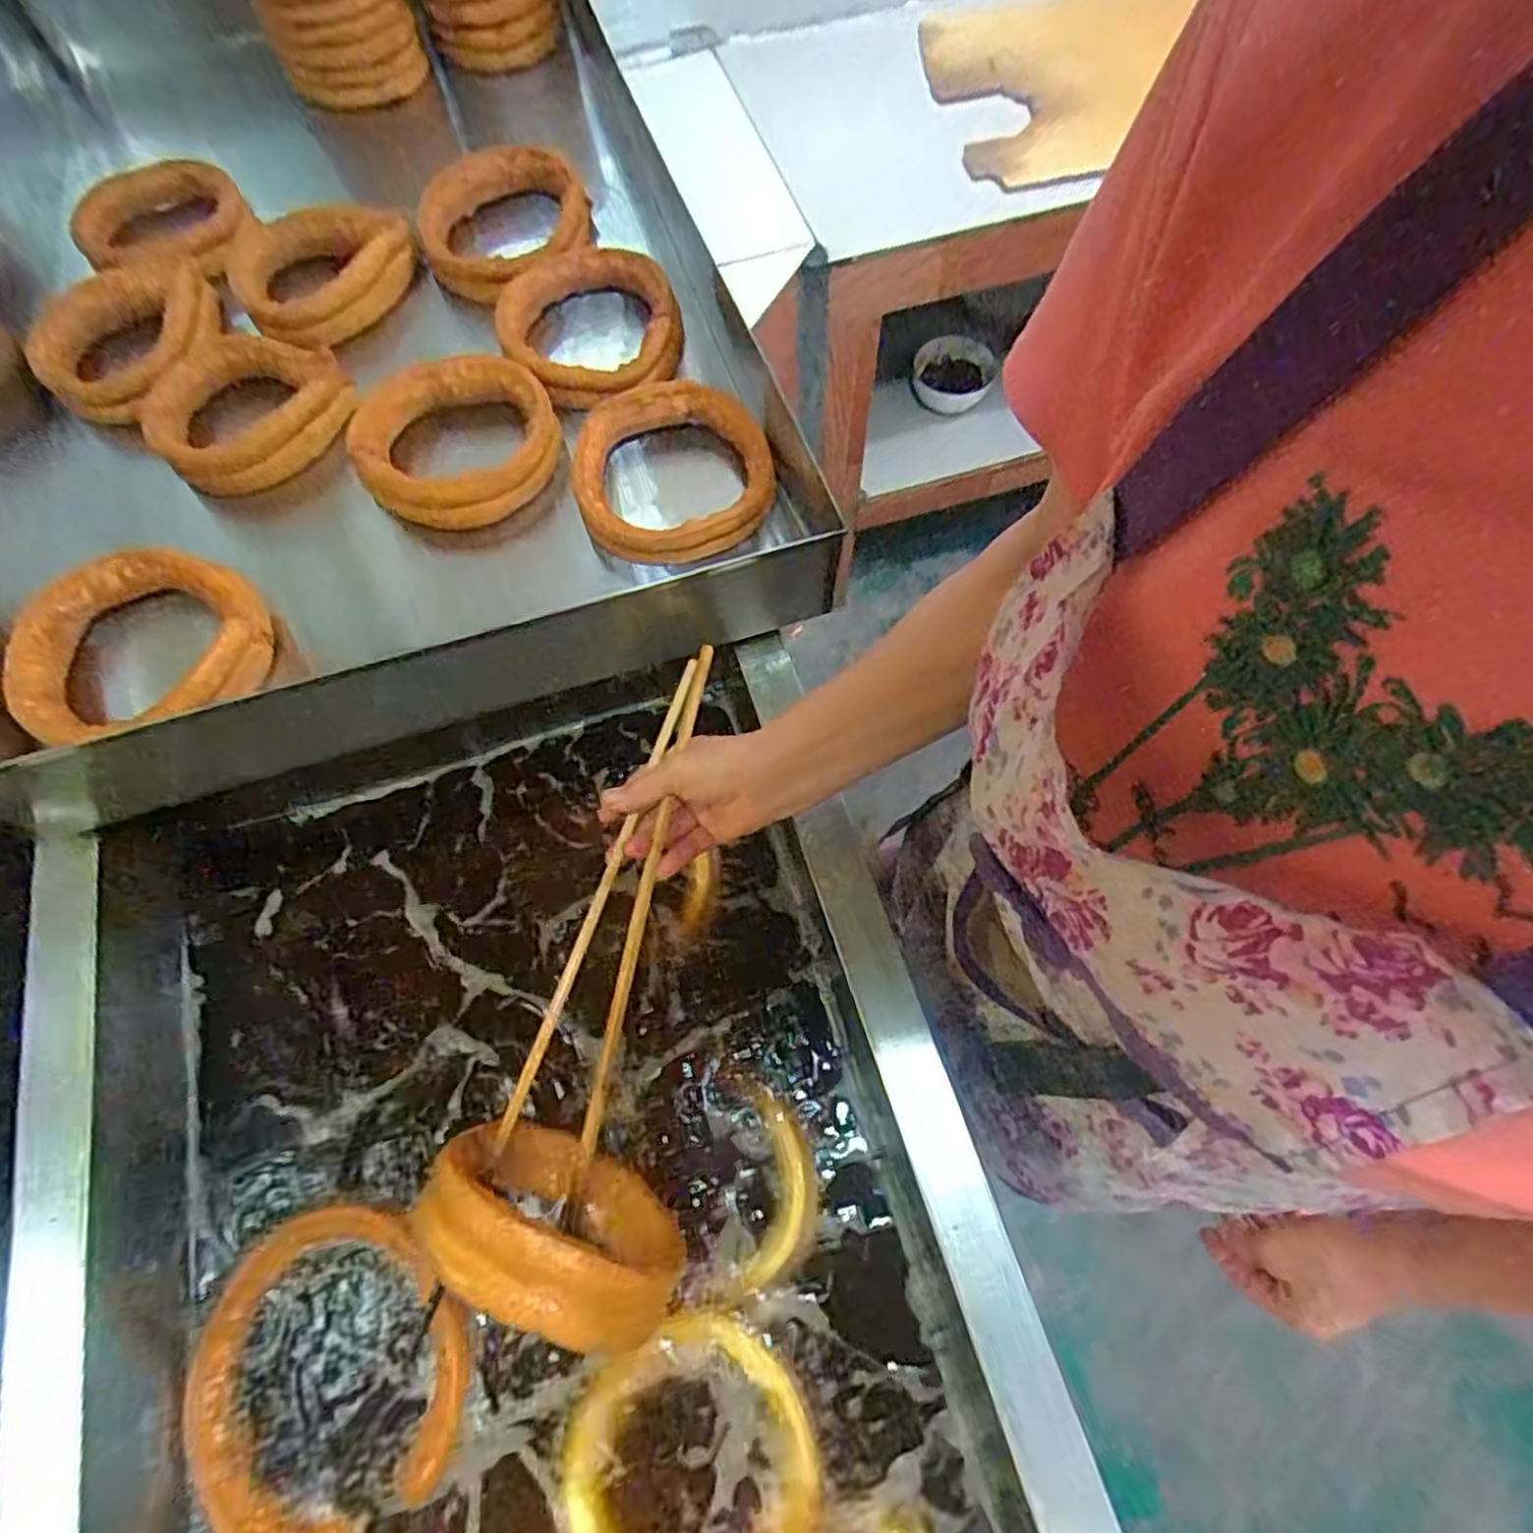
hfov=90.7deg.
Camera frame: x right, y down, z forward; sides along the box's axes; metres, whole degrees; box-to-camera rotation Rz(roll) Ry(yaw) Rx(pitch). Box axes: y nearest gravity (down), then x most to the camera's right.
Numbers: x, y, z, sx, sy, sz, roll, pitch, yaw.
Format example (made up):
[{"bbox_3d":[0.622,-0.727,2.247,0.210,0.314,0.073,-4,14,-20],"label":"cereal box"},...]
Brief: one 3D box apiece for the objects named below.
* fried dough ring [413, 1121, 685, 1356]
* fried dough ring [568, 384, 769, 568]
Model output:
[{"bbox_3d":[-0.119,0.274,0.452,0.137,0.152,0.060,25,70,11],"label":"fried dough ring"},{"bbox_3d":[-0.079,-0.243,0.614,0.153,0.038,0.154,0,67,1],"label":"fried dough ring"}]

